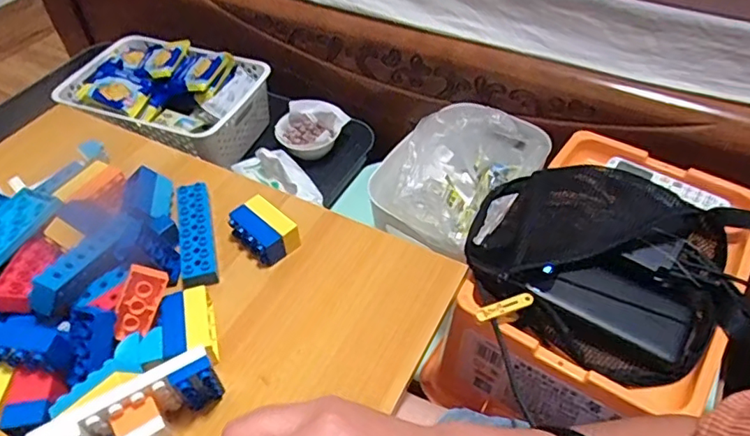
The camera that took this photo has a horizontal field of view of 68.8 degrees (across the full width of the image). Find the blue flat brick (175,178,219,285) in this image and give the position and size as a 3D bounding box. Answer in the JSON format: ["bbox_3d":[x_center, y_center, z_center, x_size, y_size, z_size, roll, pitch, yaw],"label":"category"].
[{"bbox_3d":[-0.184,0.013,0.565,0.032,0.020,0.128,-12,49,-9],"label":"blue flat brick"}]

